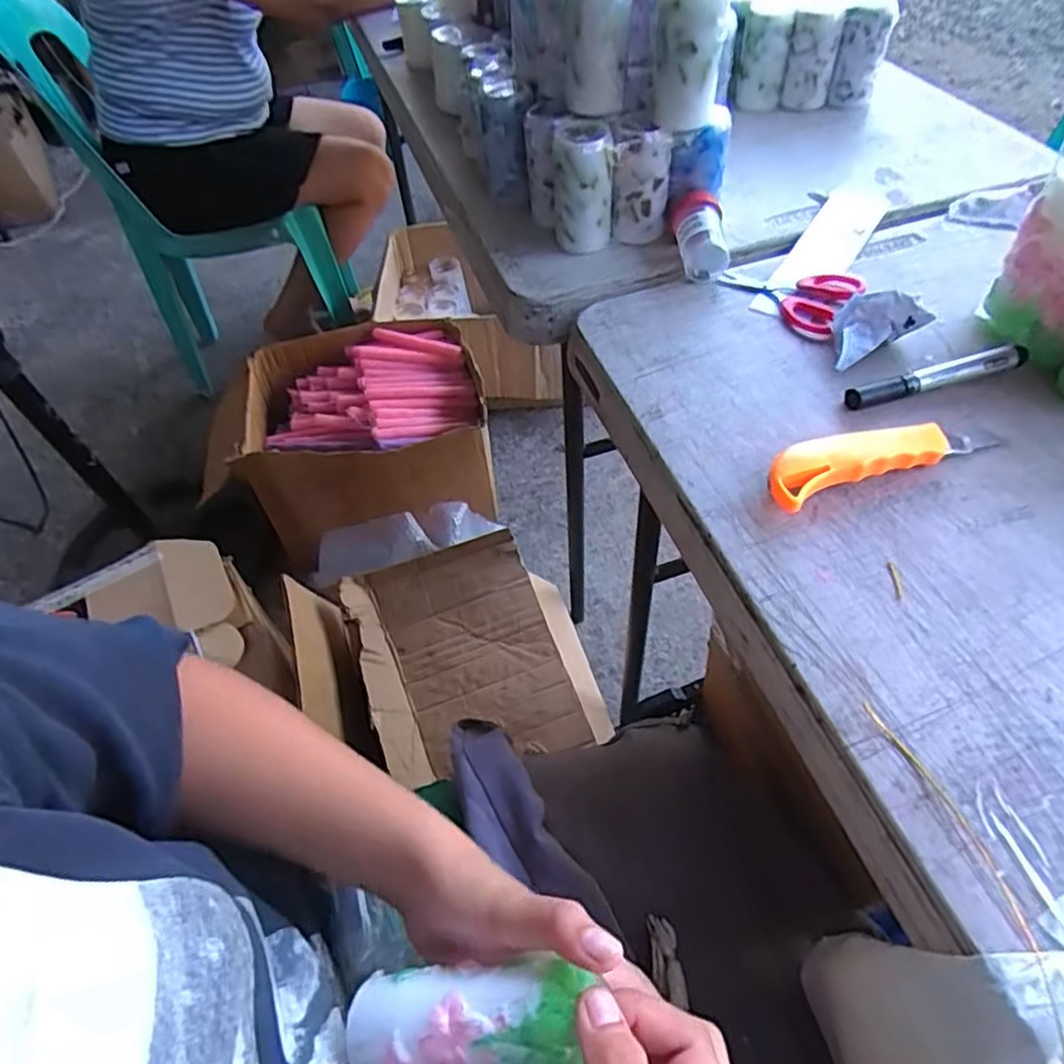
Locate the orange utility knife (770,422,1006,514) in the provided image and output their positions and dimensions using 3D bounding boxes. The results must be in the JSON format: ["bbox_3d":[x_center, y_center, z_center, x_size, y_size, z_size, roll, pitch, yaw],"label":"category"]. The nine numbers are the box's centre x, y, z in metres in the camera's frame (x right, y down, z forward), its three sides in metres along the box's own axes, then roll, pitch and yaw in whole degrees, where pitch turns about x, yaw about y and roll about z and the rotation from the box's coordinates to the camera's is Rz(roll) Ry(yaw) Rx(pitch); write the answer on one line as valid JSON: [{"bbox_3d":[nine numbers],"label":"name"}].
[{"bbox_3d":[0.228,-0.052,0.433,0.170,0.022,0.037,-20,55,-10],"label":"orange utility knife"}]

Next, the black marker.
[{"bbox_3d":[0.291,-0.111,0.474,0.144,0.018,0.017,-15,54,-7],"label":"black marker"}]

